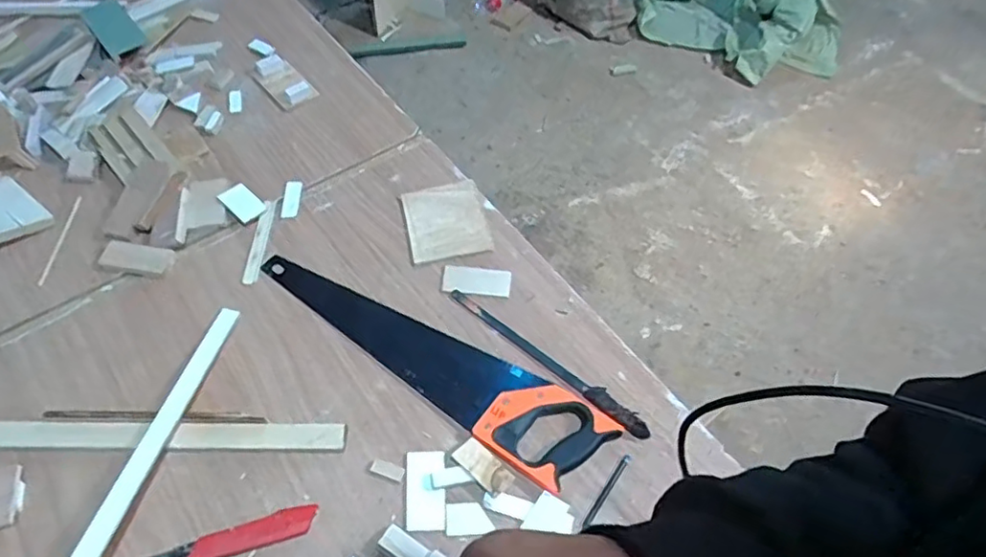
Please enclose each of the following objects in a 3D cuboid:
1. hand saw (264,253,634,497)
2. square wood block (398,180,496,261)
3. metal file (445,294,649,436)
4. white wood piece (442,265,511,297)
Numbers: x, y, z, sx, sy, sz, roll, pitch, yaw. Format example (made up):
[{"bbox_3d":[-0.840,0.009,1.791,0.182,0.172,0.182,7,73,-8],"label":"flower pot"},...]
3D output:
[{"bbox_3d":[-0.090,0.085,0.793,0.503,0.019,0.109,32,62,21],"label":"hand saw"},{"bbox_3d":[-0.072,-0.089,0.918,0.115,0.007,0.136,-12,56,-7],"label":"square wood block"},{"bbox_3d":[0.067,0.103,0.793,0.314,0.010,0.024,35,63,22],"label":"metal file"},{"bbox_3d":[-0.022,0.003,0.865,0.094,0.005,0.045,4,56,4],"label":"white wood piece"}]

